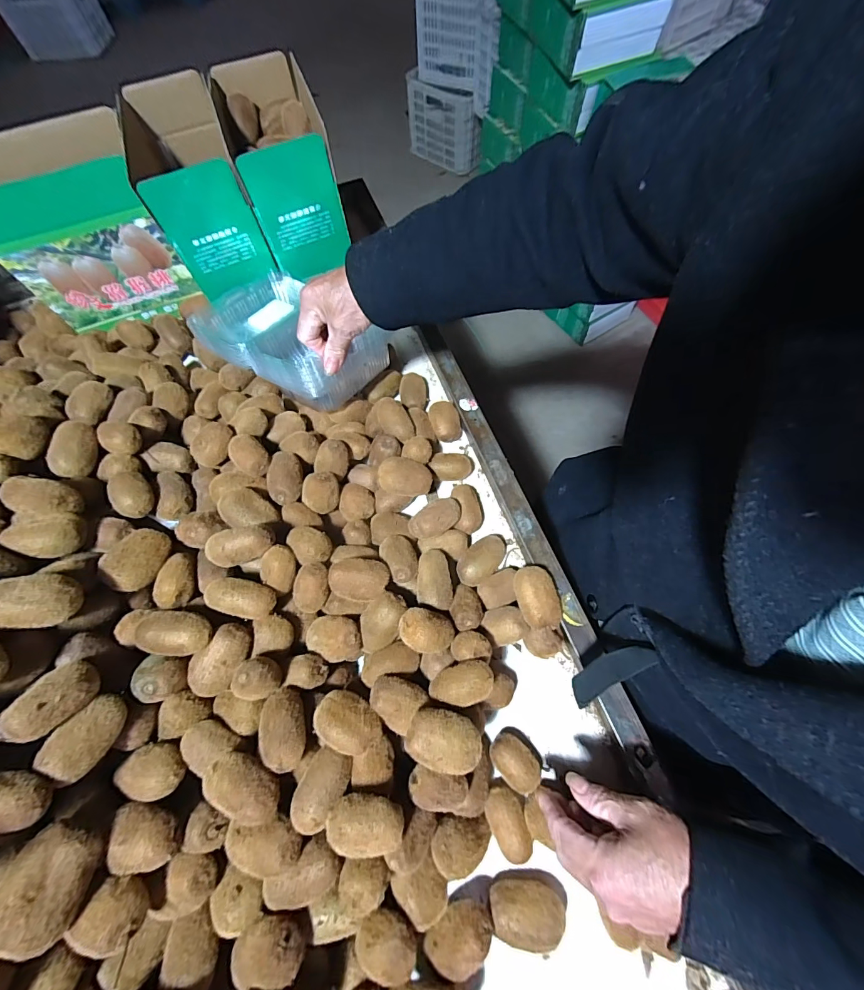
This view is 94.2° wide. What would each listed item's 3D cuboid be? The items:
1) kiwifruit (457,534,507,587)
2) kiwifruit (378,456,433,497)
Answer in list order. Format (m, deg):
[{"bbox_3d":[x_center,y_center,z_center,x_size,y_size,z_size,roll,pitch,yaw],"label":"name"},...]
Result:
[{"bbox_3d":[0.062,0.080,0.503,0.041,0.034,0.075,35,72,16],"label":"kiwifruit"},{"bbox_3d":[-0.033,-0.021,0.516,0.065,0.040,0.046,7,67,5],"label":"kiwifruit"}]

